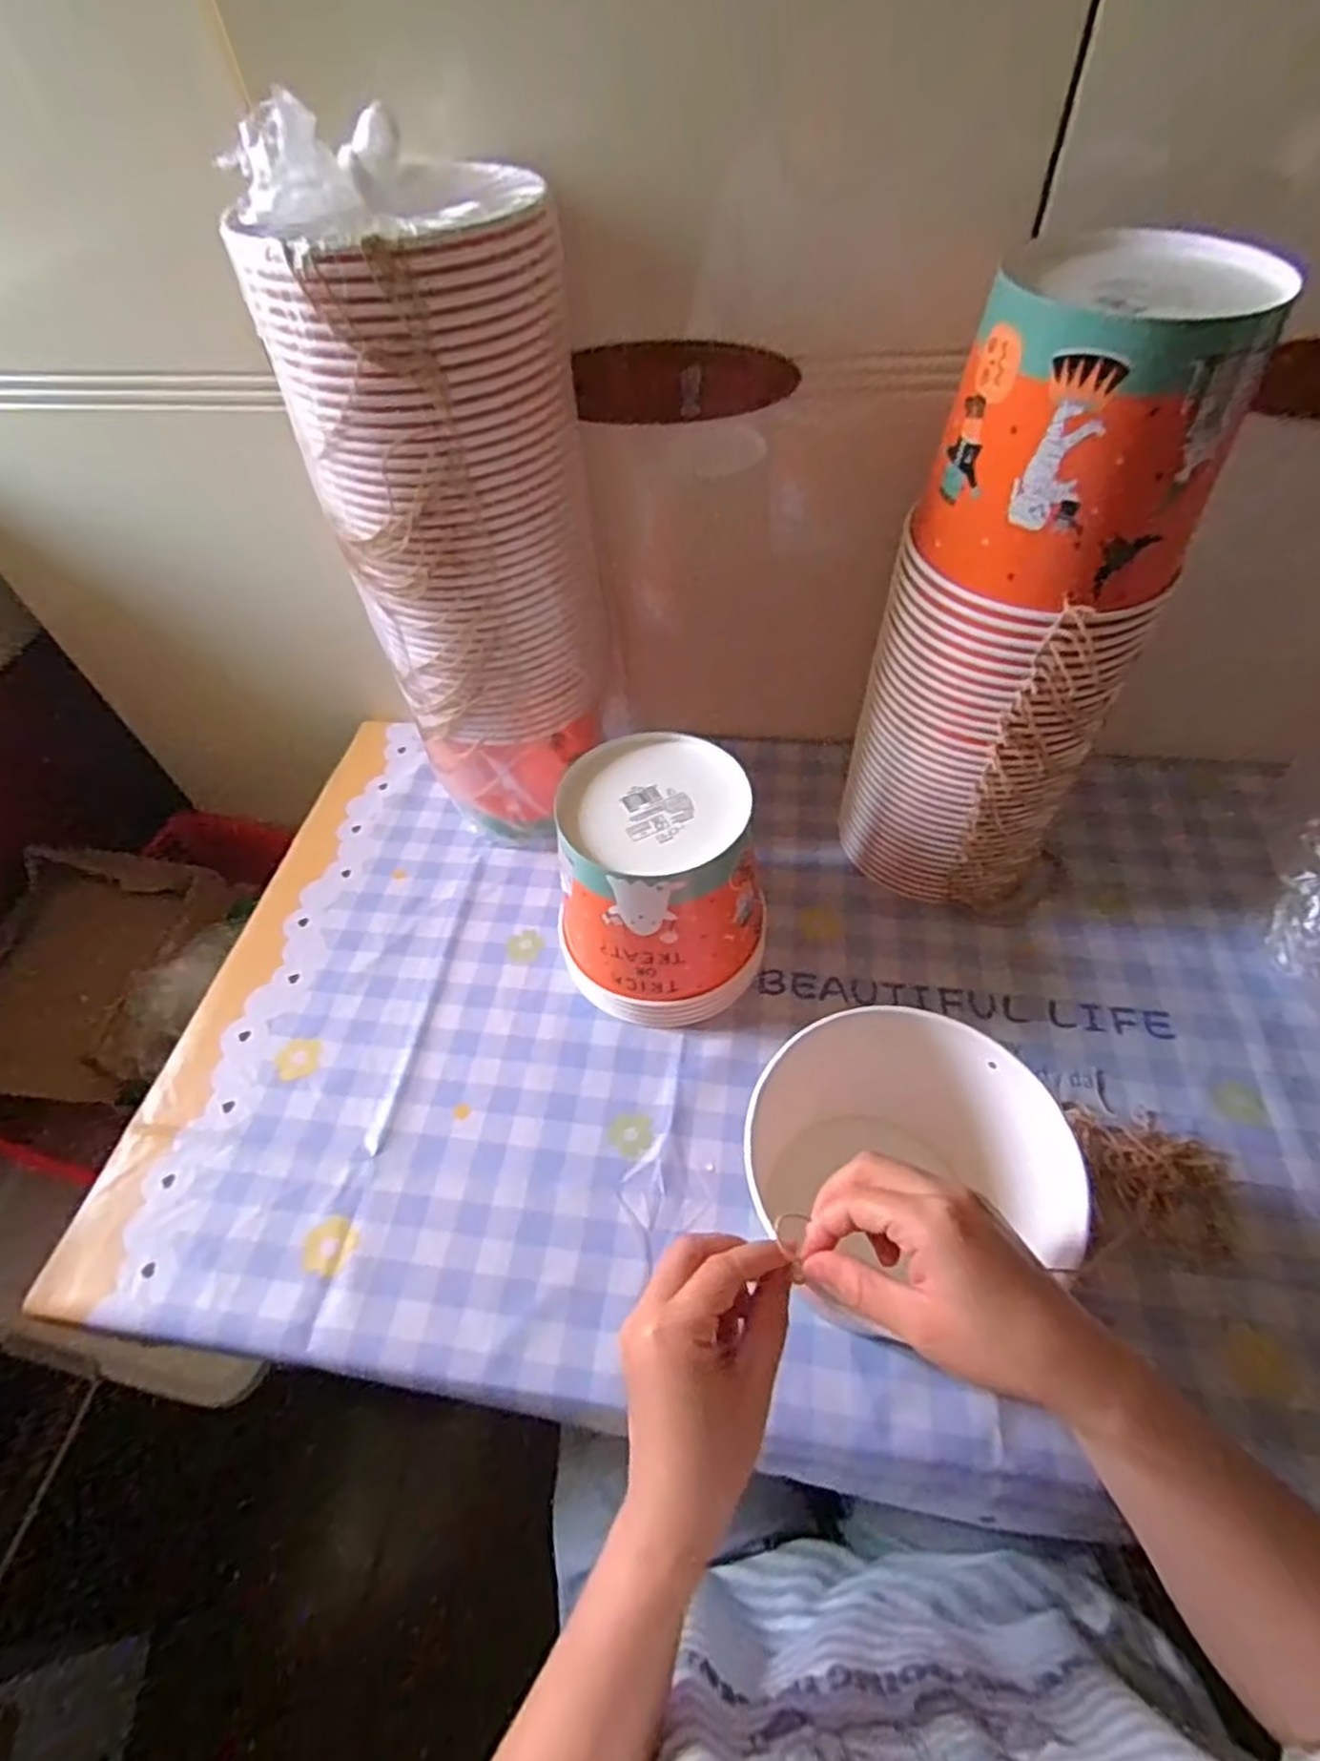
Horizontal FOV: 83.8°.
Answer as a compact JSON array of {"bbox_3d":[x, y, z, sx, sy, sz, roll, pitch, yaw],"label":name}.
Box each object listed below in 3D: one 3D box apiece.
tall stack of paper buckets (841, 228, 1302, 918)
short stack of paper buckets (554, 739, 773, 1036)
[{"bbox_3d":[0.232,-0.138,0.485,0.138,0.405,0.140,-23,55,-13],"label":"tall stack of paper buckets"},{"bbox_3d":[0.006,0.003,0.544,0.148,0.164,0.147,-6,53,0],"label":"short stack of paper buckets"}]

